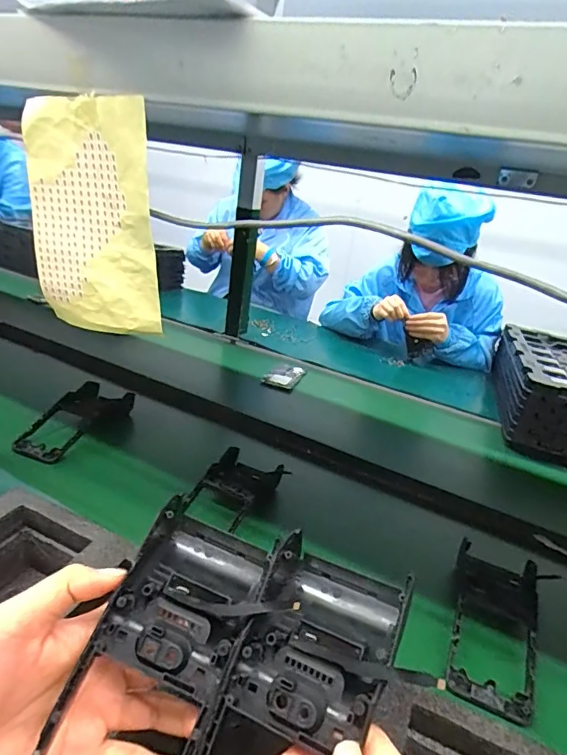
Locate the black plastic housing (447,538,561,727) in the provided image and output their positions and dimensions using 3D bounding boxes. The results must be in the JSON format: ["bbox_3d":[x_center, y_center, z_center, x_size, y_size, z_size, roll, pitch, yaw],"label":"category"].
[{"bbox_3d":[0.208,0.241,0.465,0.082,0.039,0.172,18,25,19],"label":"black plastic housing"}]

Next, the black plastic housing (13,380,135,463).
[{"bbox_3d":[-0.298,0.068,0.688,0.089,0.052,0.159,14,24,11],"label":"black plastic housing"}]

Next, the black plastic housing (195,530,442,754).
[{"bbox_3d":[-0.001,0.183,0.237,0.084,0.051,0.194,18,55,22],"label":"black plastic housing"}]

